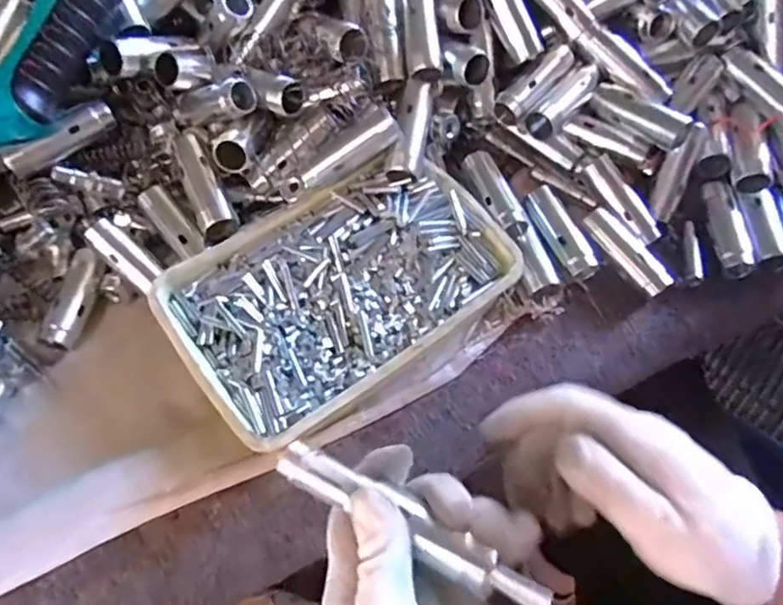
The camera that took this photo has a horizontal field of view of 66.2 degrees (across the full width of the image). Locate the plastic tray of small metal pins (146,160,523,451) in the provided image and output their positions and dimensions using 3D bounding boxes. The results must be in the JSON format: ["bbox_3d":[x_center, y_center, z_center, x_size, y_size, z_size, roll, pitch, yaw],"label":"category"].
[{"bbox_3d":[-0.031,-0.010,0.380,0.199,0.031,0.135,-34,66,-17],"label":"plastic tray of small metal pins"}]

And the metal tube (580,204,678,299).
[{"bbox_3d":[0.159,-0.036,0.404,0.018,0.014,0.069,-32,66,-16],"label":"metal tube"}]

